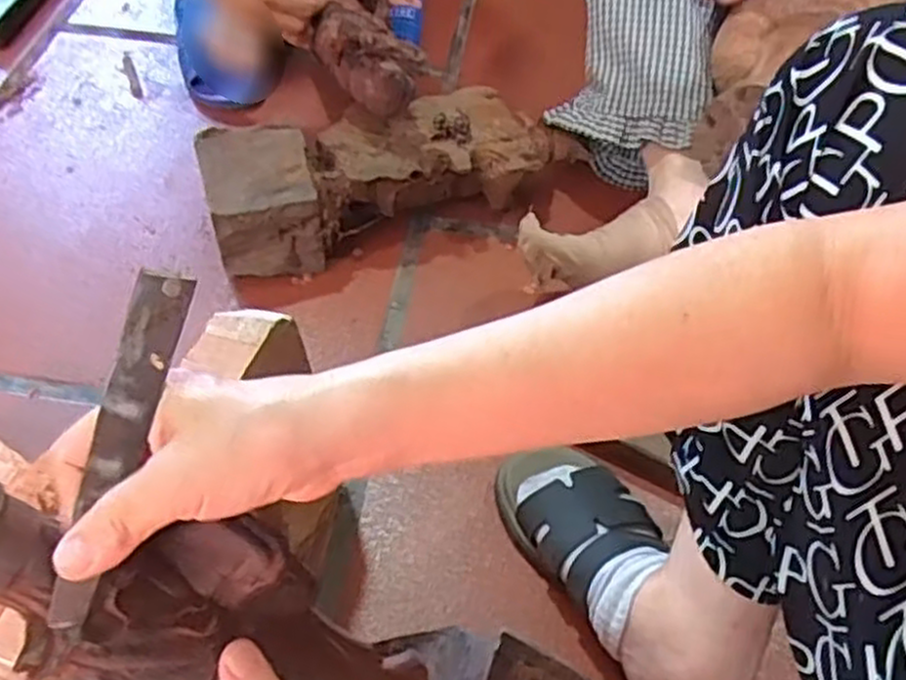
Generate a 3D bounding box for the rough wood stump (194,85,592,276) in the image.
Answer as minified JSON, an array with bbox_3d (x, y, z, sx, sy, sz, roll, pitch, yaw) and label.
[{"bbox_3d":[-0.052,-0.170,0.800,0.382,0.097,0.129,-15,56,-13],"label":"rough wood stump"}]

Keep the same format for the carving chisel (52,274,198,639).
[{"bbox_3d":[-0.127,0.042,0.295,0.019,0.005,0.140,18,95,-9],"label":"carving chisel"}]

